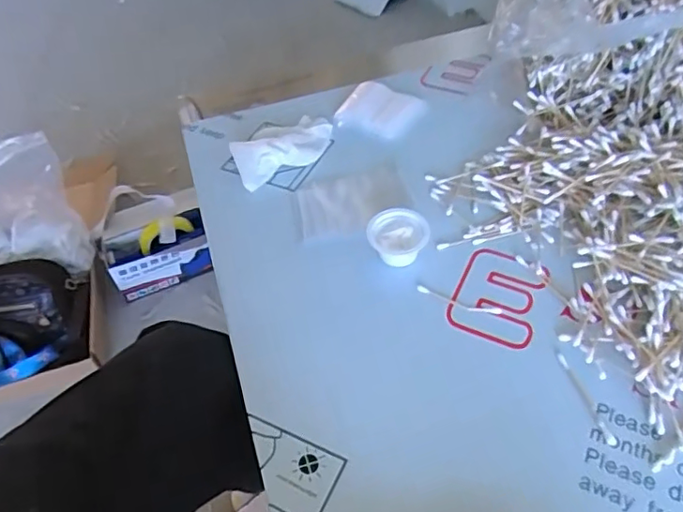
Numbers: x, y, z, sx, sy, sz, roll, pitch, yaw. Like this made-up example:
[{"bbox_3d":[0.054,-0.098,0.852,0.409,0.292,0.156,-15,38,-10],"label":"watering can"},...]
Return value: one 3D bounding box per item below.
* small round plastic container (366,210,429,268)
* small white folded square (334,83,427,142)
[{"bbox_3d":[0.050,-0.018,0.505,0.052,0.025,0.045,-9,49,-3],"label":"small round plastic container"},{"bbox_3d":[0.042,-0.168,0.644,0.084,0.016,0.081,25,56,23],"label":"small white folded square"}]

